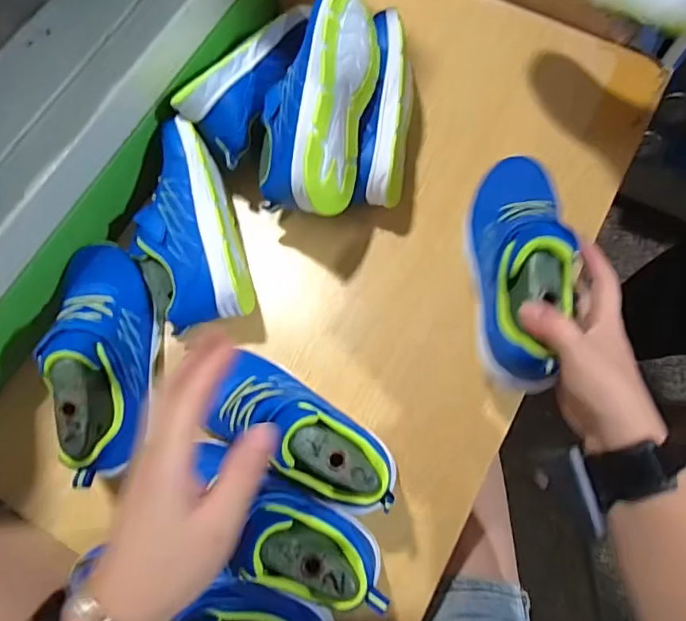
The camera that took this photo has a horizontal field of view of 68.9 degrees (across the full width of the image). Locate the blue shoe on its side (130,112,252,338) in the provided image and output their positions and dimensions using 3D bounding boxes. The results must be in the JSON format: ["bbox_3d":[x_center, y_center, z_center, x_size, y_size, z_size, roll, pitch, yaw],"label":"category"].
[{"bbox_3d":[-0.169,-0.087,0.522,0.105,0.084,0.213,-15,73,-4],"label":"blue shoe on its side"}]

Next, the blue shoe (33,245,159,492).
[{"bbox_3d":[-0.228,0.040,0.471,0.078,0.095,0.230,-10,60,-2],"label":"blue shoe"}]

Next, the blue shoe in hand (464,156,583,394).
[{"bbox_3d":[0.157,-0.039,0.445,0.073,0.101,0.232,5,59,3],"label":"blue shoe in hand"}]

